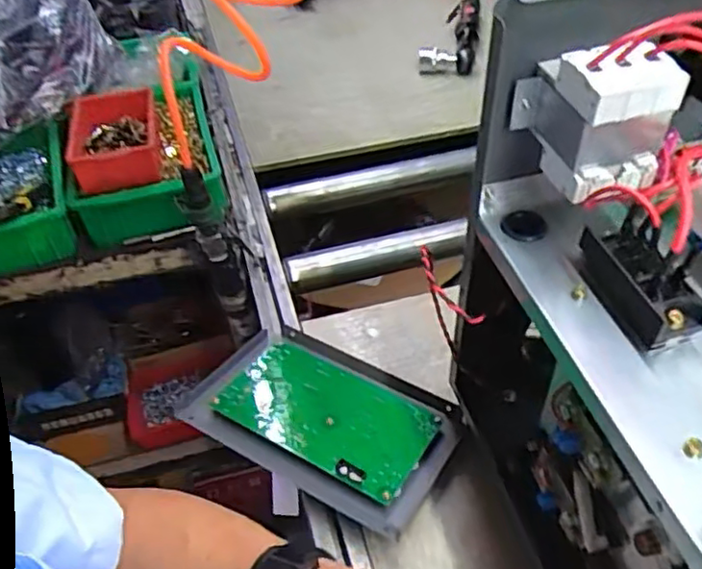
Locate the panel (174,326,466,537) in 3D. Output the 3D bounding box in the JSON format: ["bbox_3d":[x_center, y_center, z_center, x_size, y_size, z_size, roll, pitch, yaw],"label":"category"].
[{"bbox_3d":[-0.024,0.118,0.596,0.230,0.033,0.150,22,50,23],"label":"panel"}]

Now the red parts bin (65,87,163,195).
[{"bbox_3d":[-0.288,-0.173,0.780,0.113,0.050,0.147,-13,46,-10],"label":"red parts bin"}]

